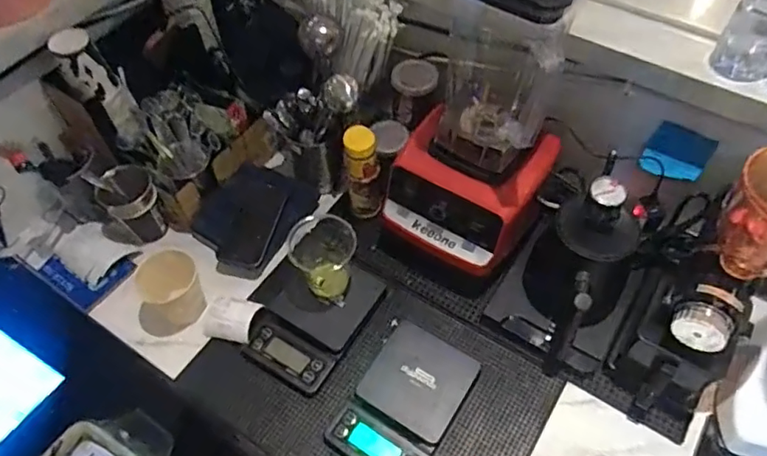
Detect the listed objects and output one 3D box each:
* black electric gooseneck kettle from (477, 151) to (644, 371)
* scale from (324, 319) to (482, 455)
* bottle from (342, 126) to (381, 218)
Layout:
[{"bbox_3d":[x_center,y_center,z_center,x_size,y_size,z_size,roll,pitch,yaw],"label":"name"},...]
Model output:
[{"bbox_3d":[0.249,0.059,0.733,0.162,0.200,0.170,31,61,21],"label":"black electric gooseneck kettle"},{"bbox_3d":[0.027,0.223,0.729,0.126,0.030,0.189,27,60,19],"label":"scale"},{"bbox_3d":[-0.029,-0.081,0.842,0.047,0.167,0.051,-6,55,-3],"label":"bottle"}]

